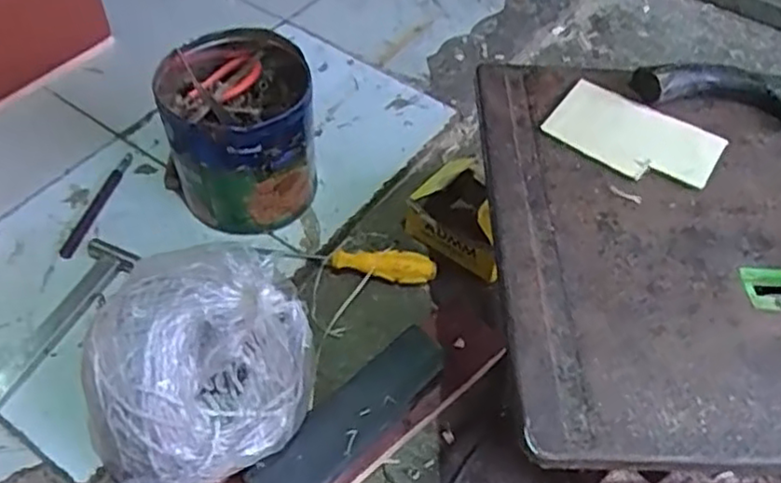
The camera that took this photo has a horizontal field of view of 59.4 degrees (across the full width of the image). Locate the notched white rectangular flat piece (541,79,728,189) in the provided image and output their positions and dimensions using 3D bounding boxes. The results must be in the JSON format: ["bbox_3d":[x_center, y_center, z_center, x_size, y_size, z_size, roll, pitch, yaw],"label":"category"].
[{"bbox_3d":[0.184,-0.080,0.518,0.121,0.007,0.078,30,55,19],"label":"notched white rectangular flat piece"}]

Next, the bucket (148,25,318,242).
[{"bbox_3d":[-0.159,-0.111,0.739,0.145,0.173,0.154,1,52,-2],"label":"bucket"}]

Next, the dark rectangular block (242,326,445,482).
[{"bbox_3d":[-0.030,0.148,0.584,0.053,0.024,0.198,38,59,24],"label":"dark rectangular block"}]

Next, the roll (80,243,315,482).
[{"bbox_3d":[-0.151,0.110,0.540,0.170,0.199,0.146,-26,57,-22],"label":"roll"}]

